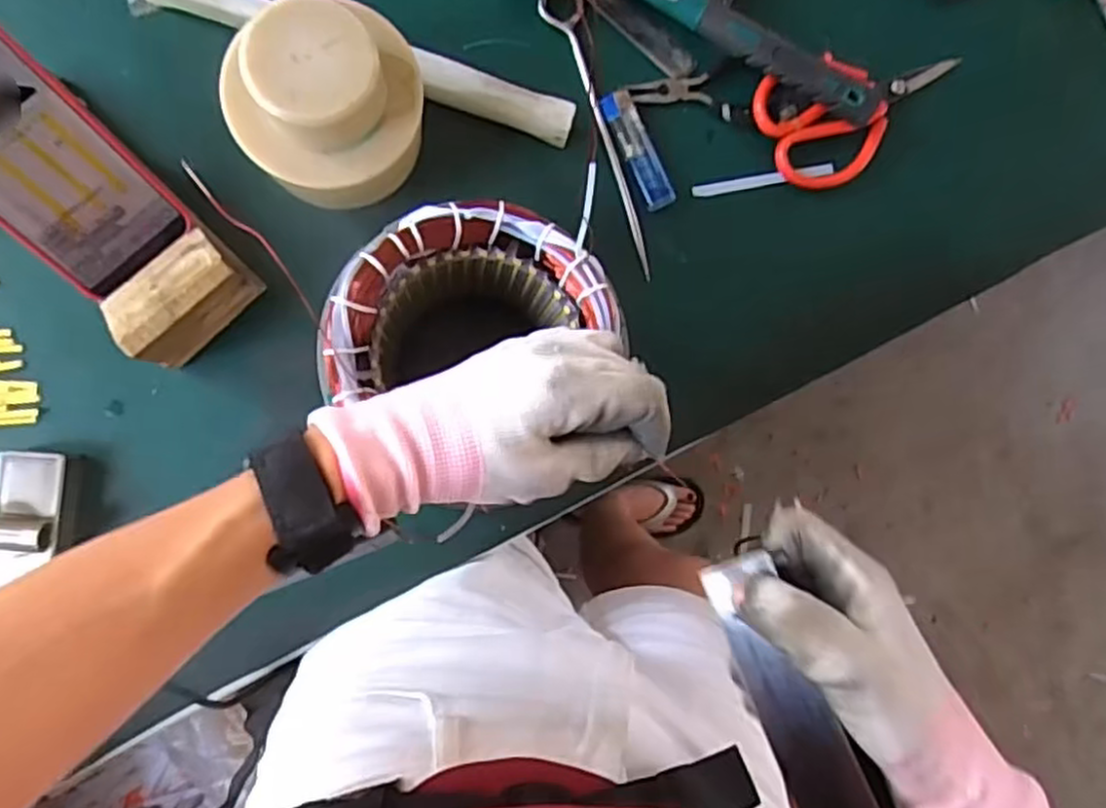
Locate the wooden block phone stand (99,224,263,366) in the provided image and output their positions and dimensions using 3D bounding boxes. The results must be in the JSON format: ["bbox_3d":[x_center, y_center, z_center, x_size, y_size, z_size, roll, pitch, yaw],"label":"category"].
[{"bbox_3d":[-0.235,-0.071,0.465,0.086,0.059,0.055,-43,93,-6],"label":"wooden block phone stand"}]

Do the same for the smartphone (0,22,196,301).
[{"bbox_3d":[-0.301,-0.142,0.426,0.083,0.011,0.158,-43,126,-6],"label":"smartphone"}]

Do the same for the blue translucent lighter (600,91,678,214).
[{"bbox_3d":[0.062,-0.181,0.525,0.022,0.007,0.085,-26,91,-6],"label":"blue translucent lighter"}]

